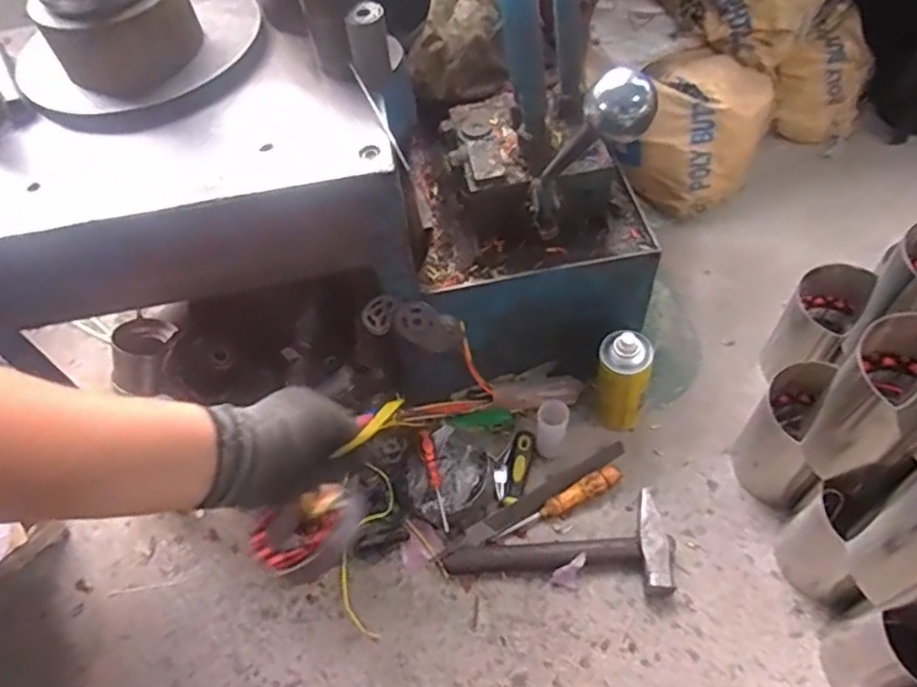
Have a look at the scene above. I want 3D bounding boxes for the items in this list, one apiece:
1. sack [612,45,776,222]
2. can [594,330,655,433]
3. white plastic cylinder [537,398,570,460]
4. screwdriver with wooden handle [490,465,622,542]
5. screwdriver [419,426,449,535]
[{"bbox_3d":[0.386,-0.345,1.098,0.209,0.195,0.189,25,61,21],"label":"sack"},{"bbox_3d":[0.210,0.056,0.853,0.062,0.185,0.058,-3,55,4],"label":"can"},{"bbox_3d":[0.123,0.117,0.866,0.038,0.102,0.039,-3,55,4],"label":"white plastic cylinder"},{"bbox_3d":[0.130,0.211,0.851,0.181,0.022,0.025,-28,57,-13],"label":"screwdriver with wooden handle"},{"bbox_3d":[-0.031,0.171,0.842,0.014,0.023,0.140,-13,55,-4],"label":"screwdriver"}]

